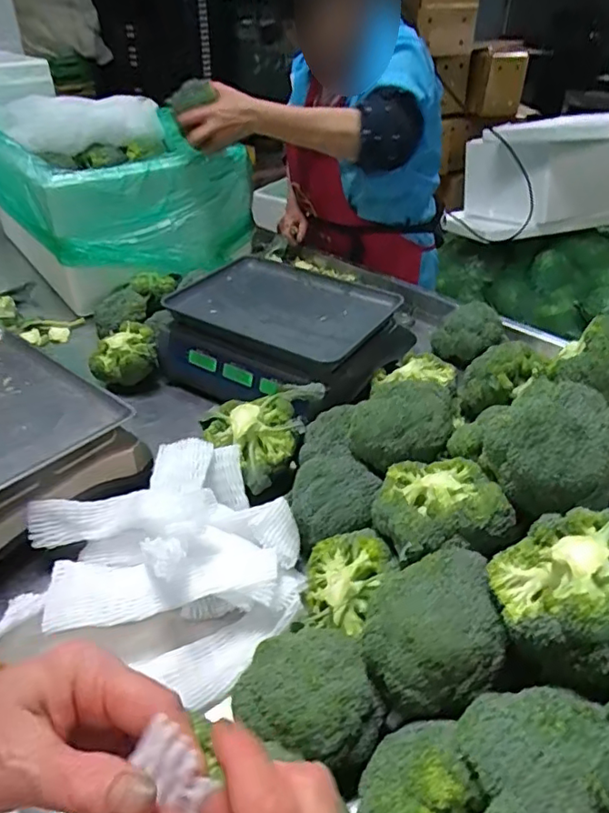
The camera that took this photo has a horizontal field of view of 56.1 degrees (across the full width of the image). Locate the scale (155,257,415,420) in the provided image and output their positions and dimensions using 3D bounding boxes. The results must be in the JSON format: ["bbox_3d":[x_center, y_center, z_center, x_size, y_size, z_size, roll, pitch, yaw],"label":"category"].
[{"bbox_3d":[-0.034,-0.122,0.953,0.348,0.108,0.298,25,44,29],"label":"scale"}]

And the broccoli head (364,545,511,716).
[{"bbox_3d":[0.104,0.183,0.477,0.108,0.073,0.122,0,37,0],"label":"broccoli head"}]

